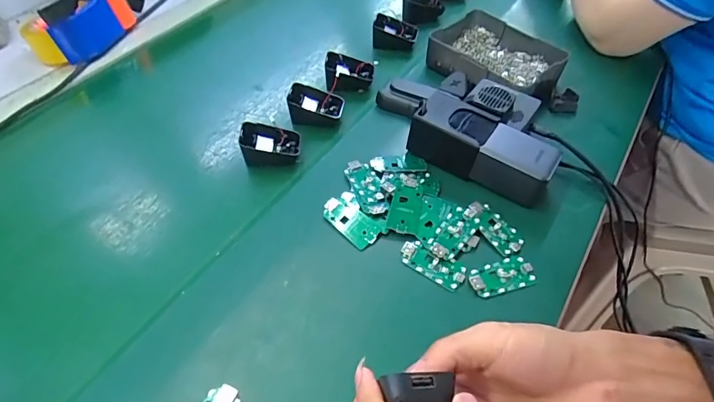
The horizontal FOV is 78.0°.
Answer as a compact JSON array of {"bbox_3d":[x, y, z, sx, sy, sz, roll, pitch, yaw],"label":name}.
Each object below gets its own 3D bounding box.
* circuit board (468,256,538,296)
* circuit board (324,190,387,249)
[{"bbox_3d":[0.139,0.072,0.420,0.062,0.005,0.032,-16,51,-10],"label":"circuit board"},{"bbox_3d":[-0.004,0.017,0.454,0.038,0.010,0.063,-37,57,-25],"label":"circuit board"}]

